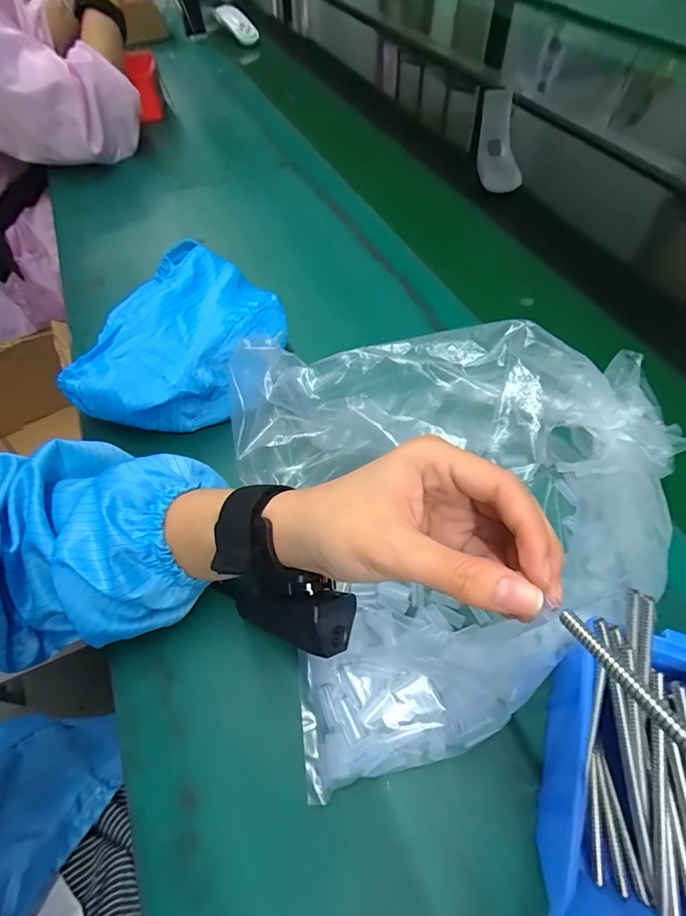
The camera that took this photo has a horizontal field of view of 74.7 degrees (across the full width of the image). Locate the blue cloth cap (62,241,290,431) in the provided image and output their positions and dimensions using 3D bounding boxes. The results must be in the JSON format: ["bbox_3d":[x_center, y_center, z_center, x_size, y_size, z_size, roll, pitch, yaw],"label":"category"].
[{"bbox_3d":[-0.147,-0.133,0.421,0.178,0.062,0.224,-8,55,-3],"label":"blue cloth cap"}]

